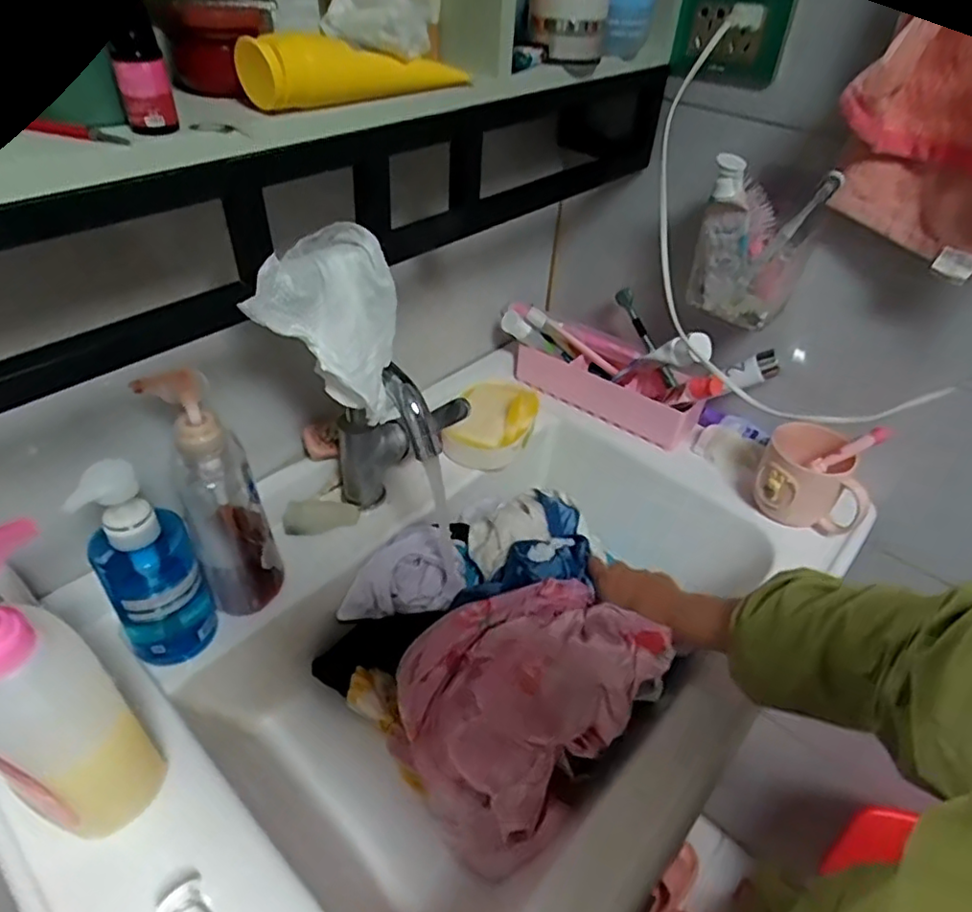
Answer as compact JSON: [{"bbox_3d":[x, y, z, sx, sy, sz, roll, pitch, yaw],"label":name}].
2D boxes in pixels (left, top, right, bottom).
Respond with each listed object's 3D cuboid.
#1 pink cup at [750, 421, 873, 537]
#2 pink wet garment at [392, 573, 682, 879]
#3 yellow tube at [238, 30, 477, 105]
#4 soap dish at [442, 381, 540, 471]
[{"bbox_3d":[0.344,0.026,0.673,0.100,0.102,0.081,15,40,12],"label":"pink cup"},{"bbox_3d":[0.029,0.209,0.550,0.175,0.177,0.167,-21,46,-29],"label":"pink wet garment"},{"bbox_3d":[-0.075,-0.245,0.397,0.153,0.034,0.033,-30,51,-35],"label":"yellow tube"},{"bbox_3d":[0.014,-0.042,0.773,0.091,0.052,0.126,14,40,10],"label":"soap dish"}]

